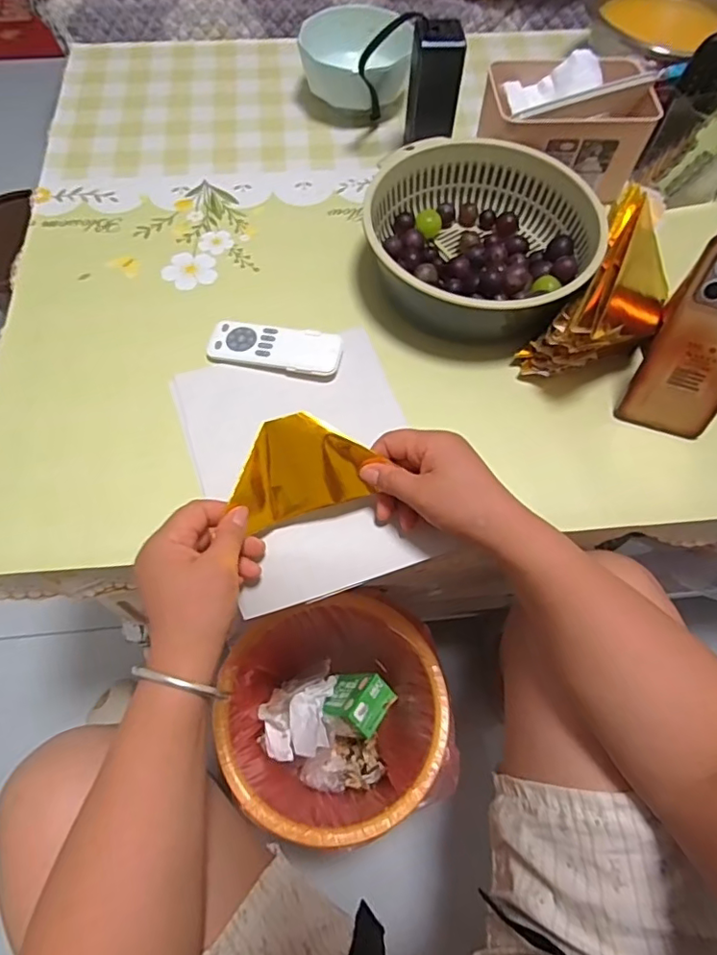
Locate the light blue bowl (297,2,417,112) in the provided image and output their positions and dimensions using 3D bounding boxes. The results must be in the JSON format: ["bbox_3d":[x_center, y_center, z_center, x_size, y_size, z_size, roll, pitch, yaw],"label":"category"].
[{"bbox_3d":[-0.002,-0.507,0.681,0.127,0.071,0.136,0,64,-1],"label":"light blue bowl"}]

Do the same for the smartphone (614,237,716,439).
[{"bbox_3d":[0.280,-0.108,0.446,0.077,0.161,0.015,19,44,8],"label":"smartphone"}]

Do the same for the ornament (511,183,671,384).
[{"bbox_3d":[0.233,-0.167,0.510,0.086,0.089,0.190,33,68,14],"label":"ornament"}]

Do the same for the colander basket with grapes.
[{"bbox_3d":[0.120,-0.236,0.555,0.220,0.080,0.199,13,64,5],"label":"colander basket with grapes"}]

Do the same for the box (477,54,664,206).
[{"bbox_3d":[0.223,-0.393,0.604,0.169,0.075,0.135,3,64,0],"label":"box"}]

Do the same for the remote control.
[{"bbox_3d":[-0.079,-0.121,0.526,0.124,0.019,0.047,10,64,4],"label":"remote control"}]

